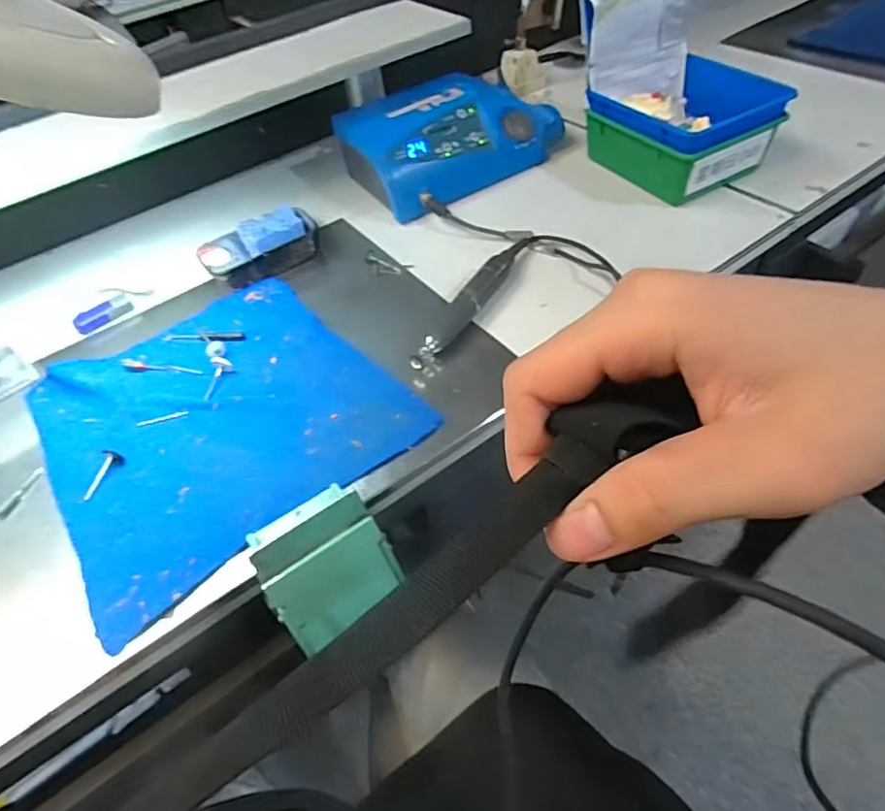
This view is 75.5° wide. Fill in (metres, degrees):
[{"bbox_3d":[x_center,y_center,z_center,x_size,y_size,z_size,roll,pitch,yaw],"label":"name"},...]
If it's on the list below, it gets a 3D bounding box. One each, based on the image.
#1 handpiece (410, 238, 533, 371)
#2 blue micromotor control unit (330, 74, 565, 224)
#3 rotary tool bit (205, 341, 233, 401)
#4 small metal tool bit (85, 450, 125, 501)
[{"bbox_3d":[0.032,-0.111,0.564,0.032,0.026,0.221,20,54,21],"label":"handpiece"},{"bbox_3d":[0.003,-0.353,0.742,0.267,0.075,0.180,-34,55,-21],"label":"blue micromotor control unit"},{"bbox_3d":[-0.210,-0.038,0.536,0.023,0.013,0.074,-12,50,-5],"label":"rotary tool bit"},{"bbox_3d":[-0.279,0.057,0.467,0.015,0.012,0.042,11,52,15],"label":"small metal tool bit"}]

